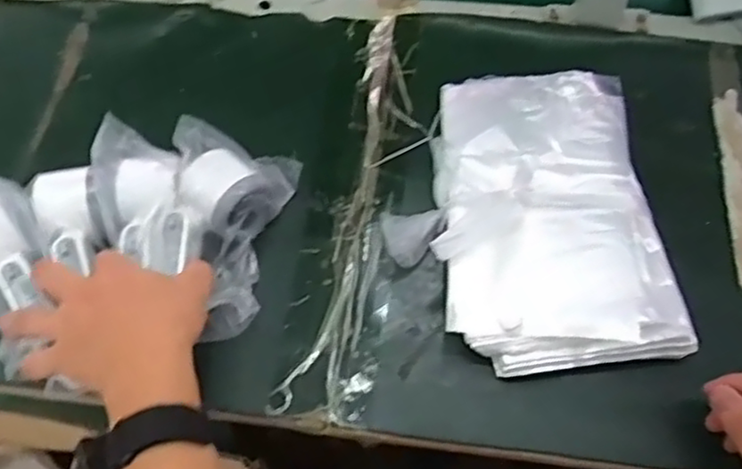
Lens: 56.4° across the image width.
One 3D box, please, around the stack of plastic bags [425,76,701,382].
[{"bbox_3d":[0.131,-0.024,0.533,0.162,0.044,0.246,-5,59,-1],"label":"stack of plastic bags"}]

